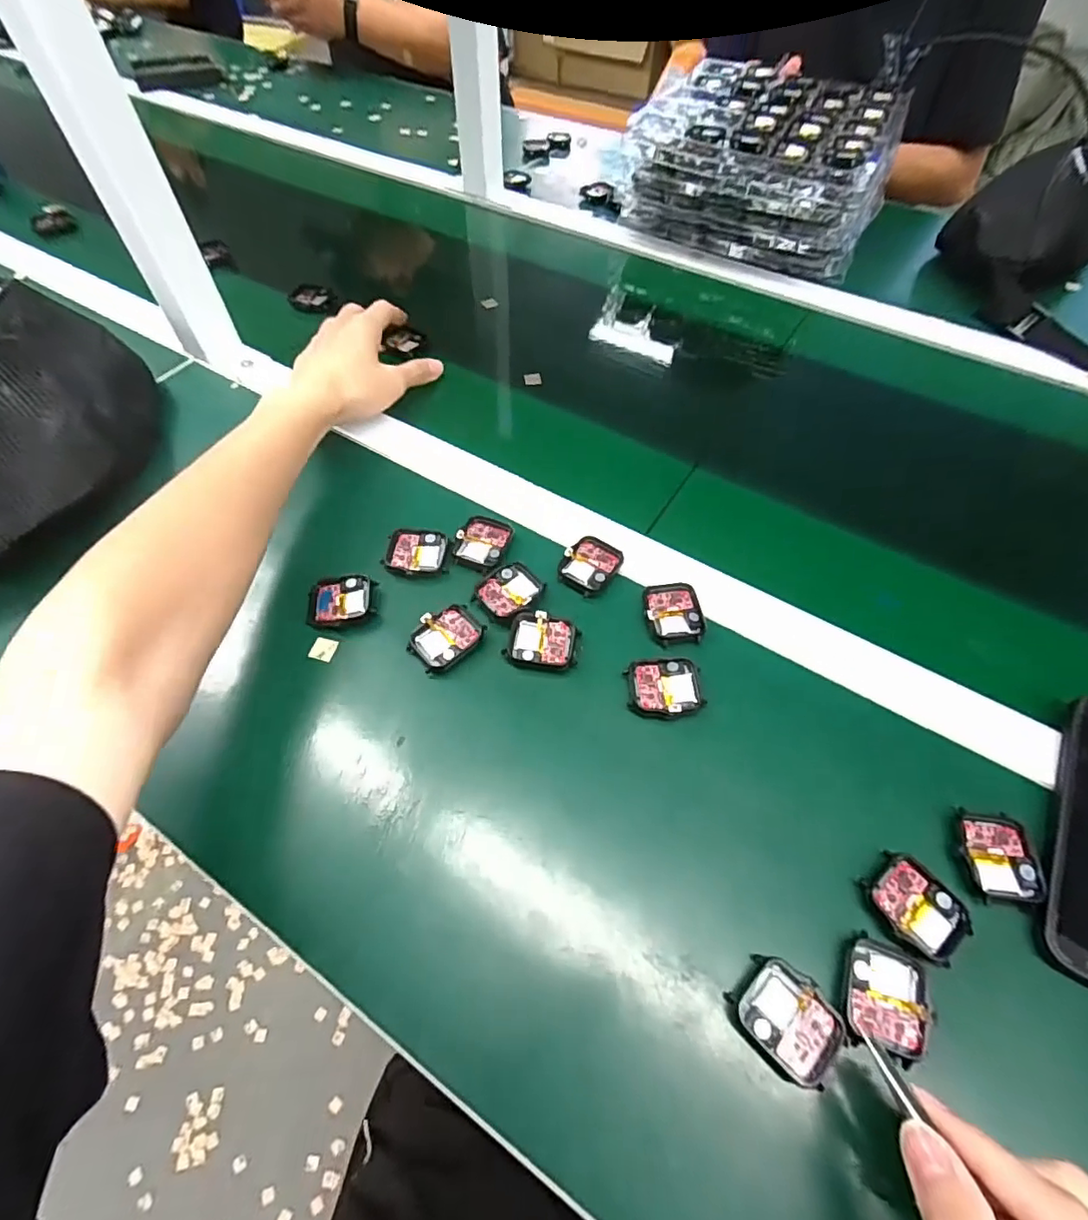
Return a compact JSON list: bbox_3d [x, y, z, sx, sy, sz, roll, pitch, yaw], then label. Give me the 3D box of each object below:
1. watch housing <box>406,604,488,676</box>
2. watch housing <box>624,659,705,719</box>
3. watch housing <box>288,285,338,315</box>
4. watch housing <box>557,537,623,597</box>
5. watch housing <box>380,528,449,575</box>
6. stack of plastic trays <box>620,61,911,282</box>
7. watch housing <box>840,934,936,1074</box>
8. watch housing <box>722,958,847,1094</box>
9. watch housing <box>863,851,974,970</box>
[{"bbox_3d":[-0.065,0.018,0.379,0.047,0.010,0.037,-38,65,-22],"label":"watch housing"},{"bbox_3d":[0.077,0.049,0.358,0.047,0.008,0.039,1,57,0],"label":"watch housing"},{"bbox_3d":[-0.247,-0.333,0.609,0.044,0.014,0.042,2,55,-3],"label":"watch housing"},{"bbox_3d":[0.033,-0.033,0.408,0.037,0.005,0.045,30,61,18],"label":"watch housing"},{"bbox_3d":[-0.093,-0.043,0.414,0.046,0.004,0.038,5,57,3],"label":"watch housing"},{"bbox_3d":[0.265,-0.527,0.697,0.284,0.134,0.254,20,59,12],"label":"stack of plastic trays"},{"bbox_3d":[0.163,0.184,0.271,0.039,0.008,0.046,20,56,9],"label":"watch housing"},{"bbox_3d":[0.114,0.192,0.267,0.045,0.011,0.039,39,65,22],"label":"watch housing"},{"bbox_3d":[0.191,0.153,0.292,0.036,0.009,0.045,-32,63,-20],"label":"watch housing"}]

